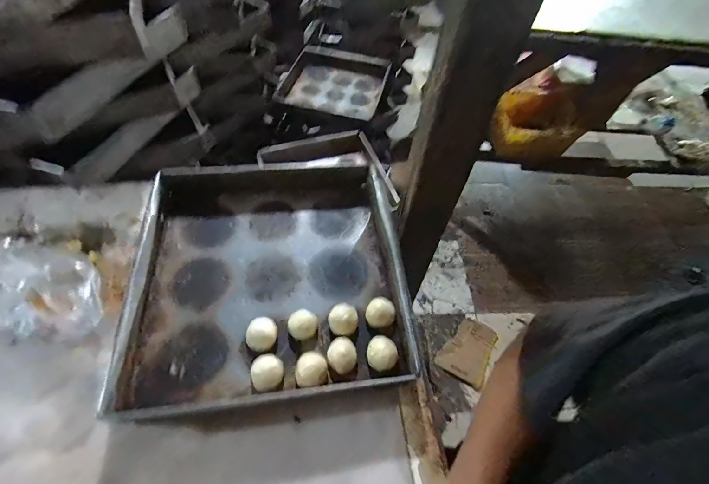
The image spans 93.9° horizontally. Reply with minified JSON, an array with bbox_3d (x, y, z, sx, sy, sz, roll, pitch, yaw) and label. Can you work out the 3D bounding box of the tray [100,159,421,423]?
[{"bbox_3d":[-0.135,0.040,0.558,0.409,0.074,0.430,-5,57,-7],"label":"tray"}]

